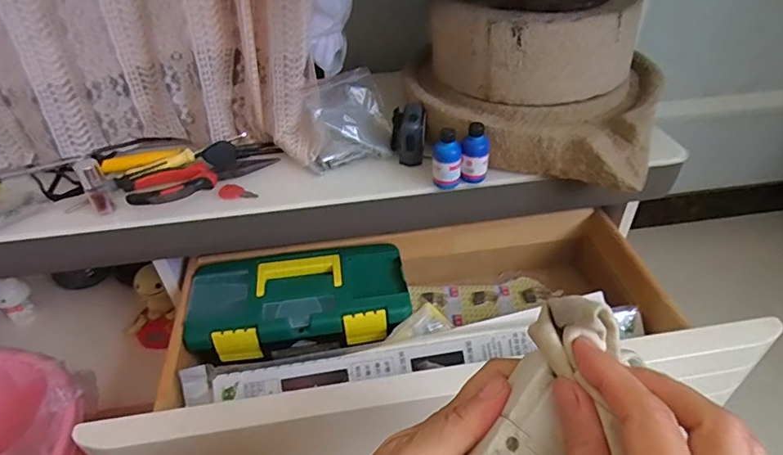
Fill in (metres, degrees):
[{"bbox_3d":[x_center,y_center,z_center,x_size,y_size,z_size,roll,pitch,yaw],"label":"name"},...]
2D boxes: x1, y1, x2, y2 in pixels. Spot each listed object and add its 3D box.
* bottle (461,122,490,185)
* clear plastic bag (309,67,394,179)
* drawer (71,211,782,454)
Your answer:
[{"bbox_3d":[0.087,-0.076,0.493,0.027,0.060,0.024,5,40,9],"label":"bottle"},{"bbox_3d":[-0.039,-0.126,0.550,0.081,0.075,0.120,8,41,12],"label":"clear plastic bag"},{"bbox_3d":[0.030,0.109,0.542,0.560,0.145,0.270,-8,40,-7],"label":"drawer"}]

